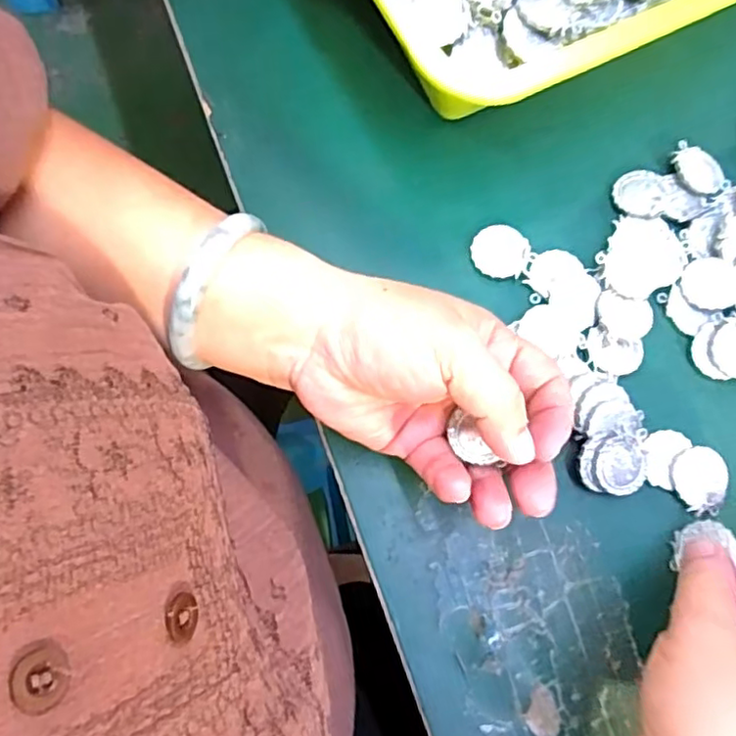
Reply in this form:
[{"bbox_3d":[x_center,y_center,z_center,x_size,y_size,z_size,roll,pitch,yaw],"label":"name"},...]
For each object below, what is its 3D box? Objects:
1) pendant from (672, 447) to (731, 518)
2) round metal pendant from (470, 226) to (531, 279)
[{"bbox_3d":[0.154,0.052,0.295,0.026,0.004,0.030,-2,77,-2],"label":"pendant"},{"bbox_3d":[0.066,-0.059,0.320,0.026,0.005,0.028,0,77,-2],"label":"round metal pendant"}]

